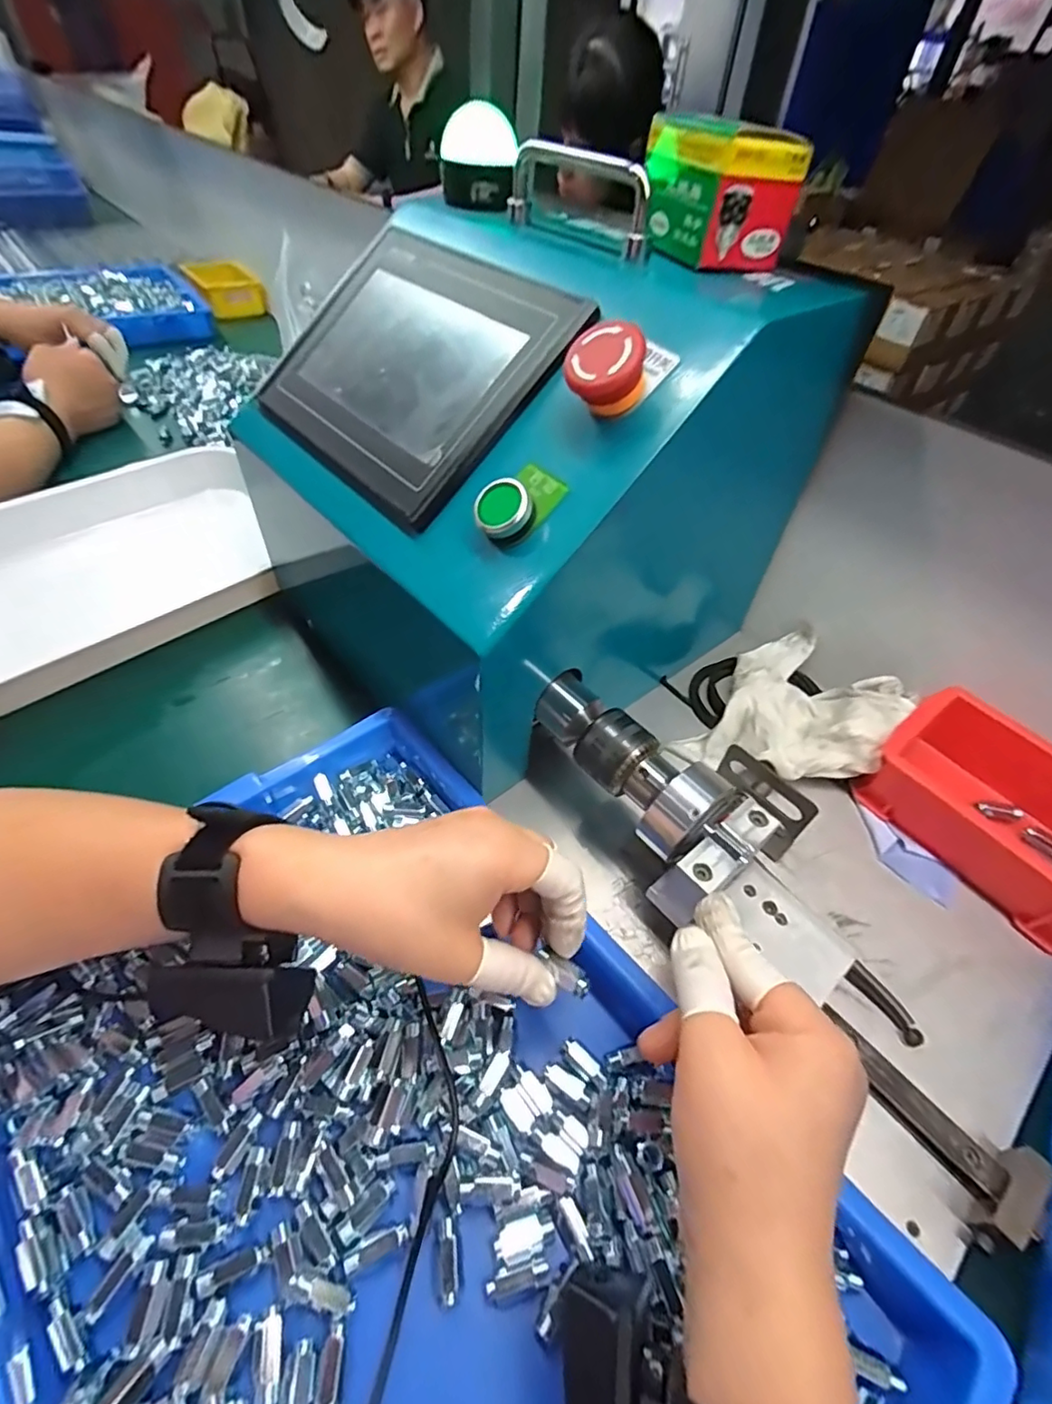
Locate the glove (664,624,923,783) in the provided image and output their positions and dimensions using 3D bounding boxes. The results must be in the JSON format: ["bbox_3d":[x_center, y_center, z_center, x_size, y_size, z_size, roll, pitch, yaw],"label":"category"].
[{"bbox_3d":[0.202,0.003,0.421,0.117,0.048,0.155,35,55,23],"label":"glove"}]

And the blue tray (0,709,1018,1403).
[{"bbox_3d":[-0.057,0.211,0.255,0.303,0.042,0.395,-32,58,-29],"label":"blue tray"}]

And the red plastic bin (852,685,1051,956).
[{"bbox_3d":[0.304,0.071,0.365,0.093,0.059,0.146,-27,56,-25],"label":"red plastic bin"}]

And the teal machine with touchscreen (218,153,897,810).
[{"bbox_3d":[-0.002,-0.162,0.427,0.302,0.259,0.291,-31,58,-27],"label":"teal machine with touchscreen"}]

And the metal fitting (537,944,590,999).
[{"bbox_3d":[0.017,0.125,0.267,0.029,0.005,0.011,33,53,31],"label":"metal fitting"}]

